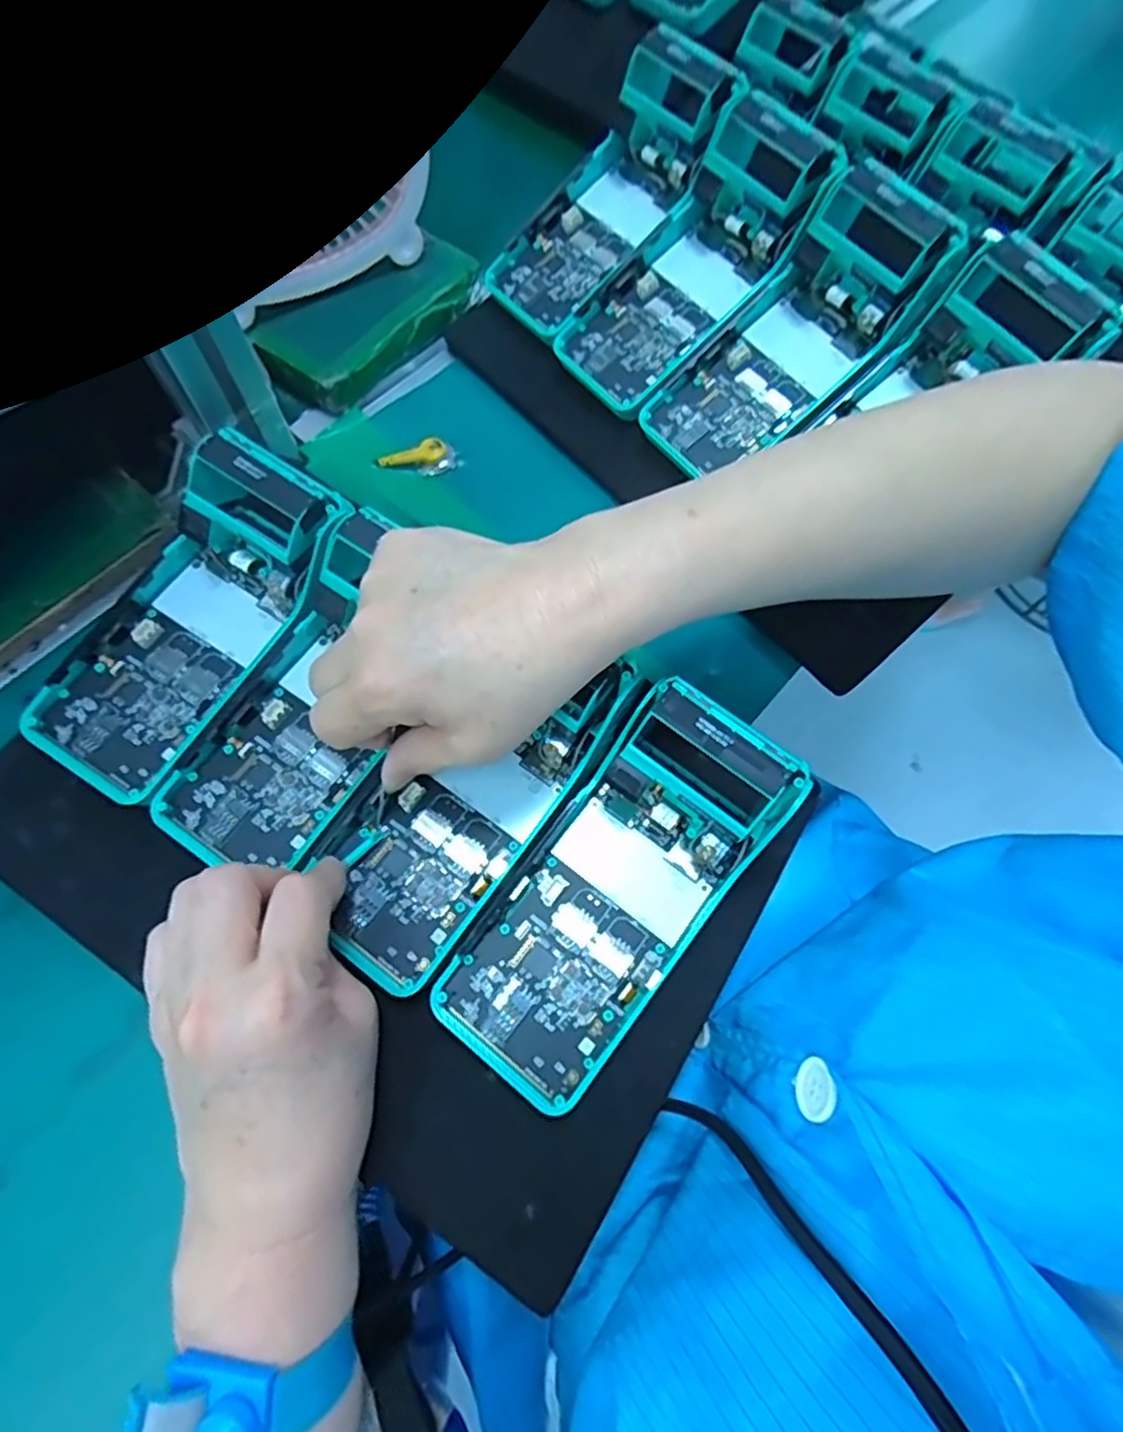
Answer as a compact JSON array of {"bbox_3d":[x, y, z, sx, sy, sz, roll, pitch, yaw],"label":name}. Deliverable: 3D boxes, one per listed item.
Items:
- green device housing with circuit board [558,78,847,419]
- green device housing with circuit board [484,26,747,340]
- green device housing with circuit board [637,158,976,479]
[{"bbox_3d":[0.075,-0.270,0.402,0.142,0.089,0.083,-39,76,-12],"label":"green device housing with circuit board"},{"bbox_3d":[0.031,-0.326,0.439,0.171,0.043,0.077,-46,75,16],"label":"green device housing with circuit board"},{"bbox_3d":[0.131,-0.212,0.396,0.173,0.045,0.081,-39,73,18],"label":"green device housing with circuit board"}]

